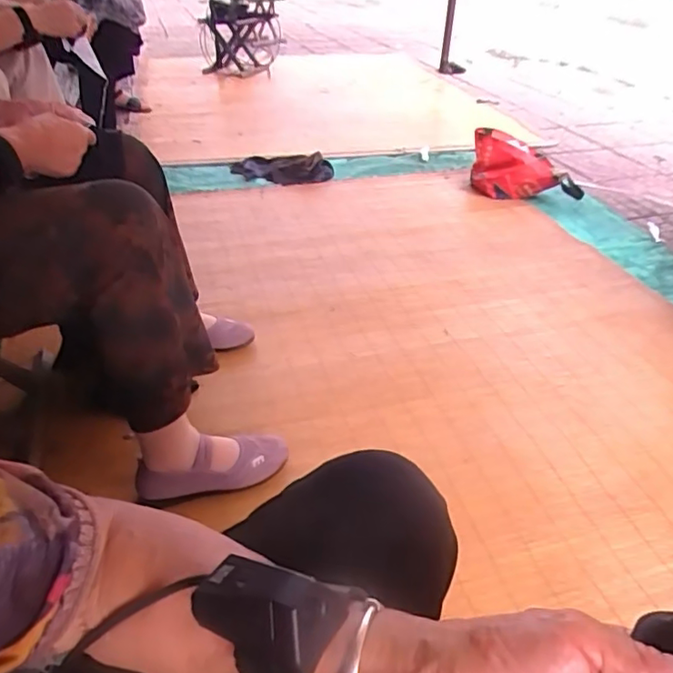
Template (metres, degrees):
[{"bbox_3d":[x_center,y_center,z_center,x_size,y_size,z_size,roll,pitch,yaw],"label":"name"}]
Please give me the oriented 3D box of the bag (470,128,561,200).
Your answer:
[{"bbox_3d":[0.561,-0.546,1.785,0.227,0.168,0.189,-6,38,-9],"label":"bag"}]

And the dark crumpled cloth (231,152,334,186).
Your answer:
[{"bbox_3d":[-0.189,-0.566,1.892,0.344,0.071,0.150,11,38,13],"label":"dark crumpled cloth"}]

